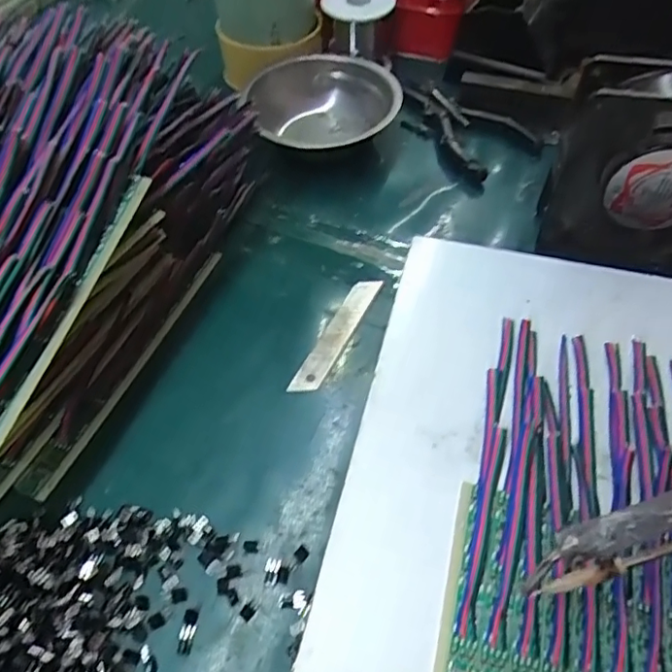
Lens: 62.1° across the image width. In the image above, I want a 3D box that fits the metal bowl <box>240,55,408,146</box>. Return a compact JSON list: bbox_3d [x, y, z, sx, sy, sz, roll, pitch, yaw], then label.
[{"bbox_3d":[-0.012,-0.187,0.467,0.117,0.049,0.117,0,54,0],"label":"metal bowl"}]

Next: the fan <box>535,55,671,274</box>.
[{"bbox_3d":[0.208,-0.105,0.362,0.129,0.123,0.046,10,54,7],"label":"fan"}]

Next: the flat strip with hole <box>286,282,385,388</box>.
[{"bbox_3d":[0.001,-0.002,0.360,0.017,0.004,0.097,25,60,14],"label":"flat strip with hole"}]

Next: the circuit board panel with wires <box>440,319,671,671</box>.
[{"bbox_3d":[0.139,0.084,0.243,0.158,0.026,0.190,14,55,9],"label":"circuit board panel with wires"}]

